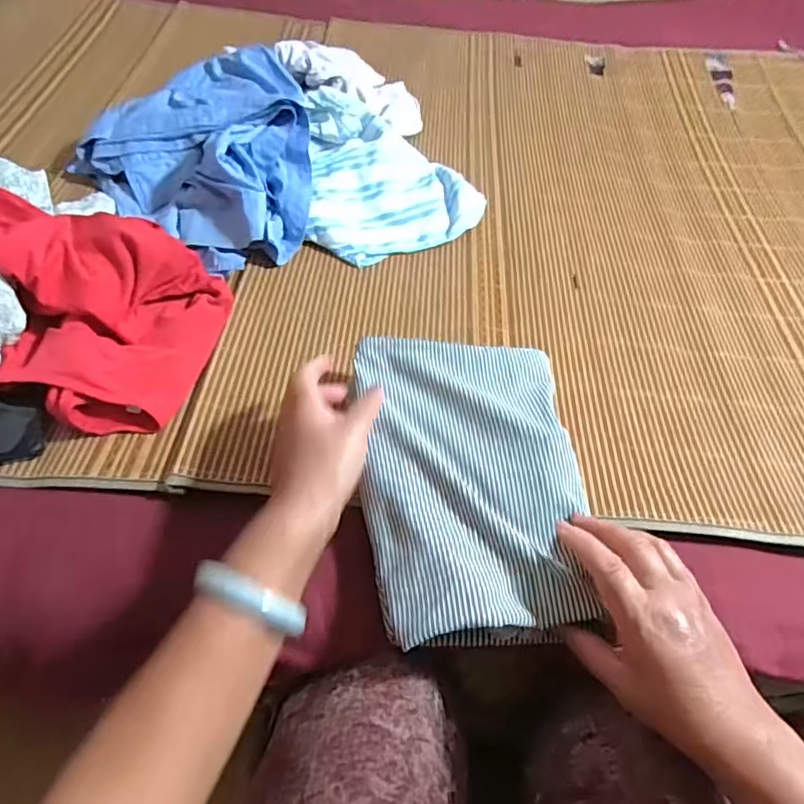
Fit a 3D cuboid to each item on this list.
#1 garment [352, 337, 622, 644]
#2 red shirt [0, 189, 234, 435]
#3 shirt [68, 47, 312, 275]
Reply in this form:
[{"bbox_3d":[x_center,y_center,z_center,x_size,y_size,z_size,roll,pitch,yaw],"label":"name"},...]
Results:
[{"bbox_3d":[0.055,0.056,0.470,0.168,0.032,0.258,-3,53,-6],"label":"garment"},{"bbox_3d":[-0.317,-0.101,0.528,0.276,0.098,0.203,14,54,7],"label":"red shirt"},{"bbox_3d":[-0.250,-0.312,0.705,0.261,0.081,0.381,-7,54,-9],"label":"shirt"}]

